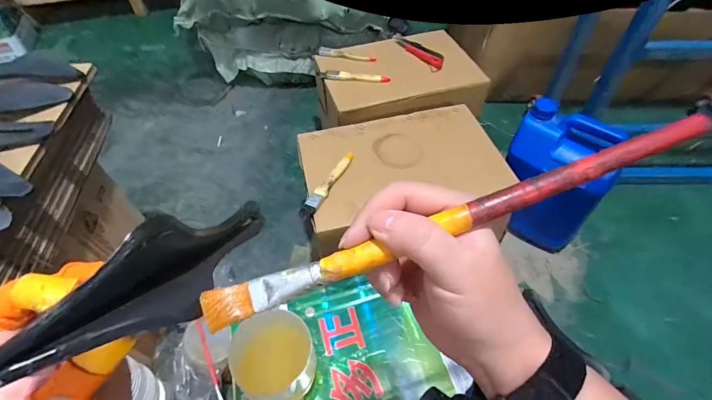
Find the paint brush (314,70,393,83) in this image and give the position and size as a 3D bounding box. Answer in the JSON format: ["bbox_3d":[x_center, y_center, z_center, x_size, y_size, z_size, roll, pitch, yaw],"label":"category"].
[{"bbox_3d":[-0.008,-0.282,0.846,0.168,0.019,0.018,5,52,6],"label":"paint brush"}]

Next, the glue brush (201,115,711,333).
[{"bbox_3d":[0.049,0.011,0.196,0.275,0.012,0.017,-21,52,3],"label":"glue brush"}]

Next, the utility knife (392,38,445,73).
[{"bbox_3d":[0.149,-0.346,0.864,0.035,0.024,0.141,-35,58,-23],"label":"utility knife"}]

